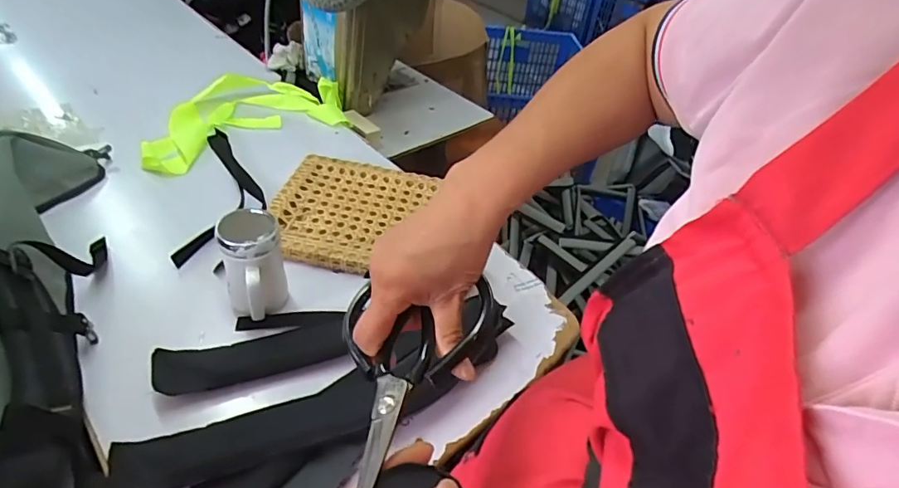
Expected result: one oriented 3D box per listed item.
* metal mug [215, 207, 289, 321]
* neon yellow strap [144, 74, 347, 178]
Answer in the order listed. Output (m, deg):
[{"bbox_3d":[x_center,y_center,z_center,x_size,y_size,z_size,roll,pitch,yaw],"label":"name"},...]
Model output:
[{"bbox_3d":[-0.250,0.028,0.643,0.077,0.145,0.084,-13,47,-23],"label":"metal mug"},{"bbox_3d":[-0.419,-0.269,1.018,0.410,0.061,0.220,-22,50,-30],"label":"neon yellow strap"}]

